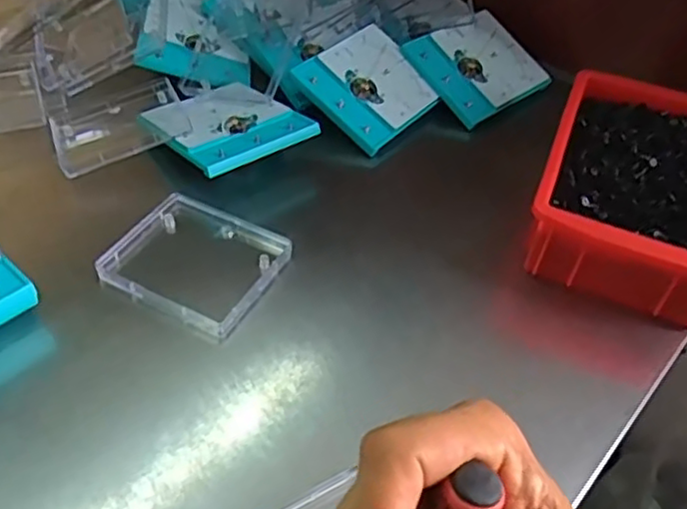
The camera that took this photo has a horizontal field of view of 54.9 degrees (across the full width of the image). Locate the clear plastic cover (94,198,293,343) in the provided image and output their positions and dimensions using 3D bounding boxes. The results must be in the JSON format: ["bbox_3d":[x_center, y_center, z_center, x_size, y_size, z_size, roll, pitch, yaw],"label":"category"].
[{"bbox_3d":[-0.097,0.003,0.438,0.102,0.008,0.088,25,48,17],"label":"clear plastic cover"}]

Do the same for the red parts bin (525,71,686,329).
[{"bbox_3d":[0.214,-0.050,0.479,0.130,0.062,0.186,20,47,13],"label":"red parts bin"}]

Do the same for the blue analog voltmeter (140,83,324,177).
[{"bbox_3d":[-0.090,-0.102,0.510,0.098,0.013,0.105,-29,55,-30],"label":"blue analog voltmeter"}]

